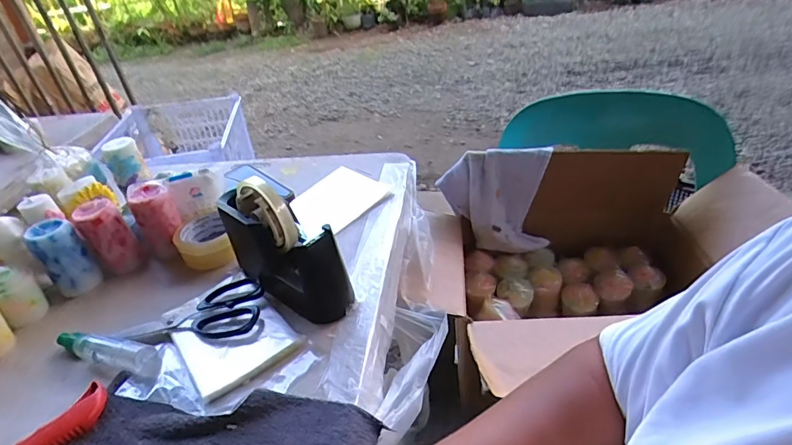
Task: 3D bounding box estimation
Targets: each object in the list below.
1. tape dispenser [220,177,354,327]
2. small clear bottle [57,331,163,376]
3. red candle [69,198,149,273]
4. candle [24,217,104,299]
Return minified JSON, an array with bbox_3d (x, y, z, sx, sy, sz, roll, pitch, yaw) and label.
[{"bbox_3d":[-0.129,0.023,0.513,0.176,0.133,0.059,20,43,35],"label":"tape dispenser"},{"bbox_3d":[-0.312,0.137,0.487,0.140,0.024,0.030,6,36,19],"label":"small clear bottle"},{"bbox_3d":[-0.381,0.020,0.604,0.048,0.092,0.048,22,43,36],"label":"red candle"},{"bbox_3d":[-0.422,0.050,0.585,0.043,0.106,0.049,20,43,35],"label":"candle"}]

